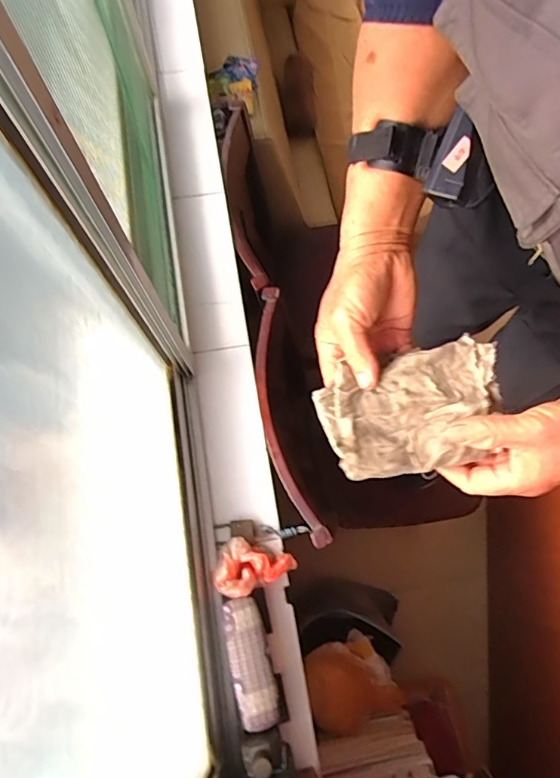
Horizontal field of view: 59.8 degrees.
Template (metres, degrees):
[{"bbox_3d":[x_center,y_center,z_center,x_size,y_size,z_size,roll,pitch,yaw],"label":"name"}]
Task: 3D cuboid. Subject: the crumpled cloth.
[{"bbox_3d":[0.110,0.017,0.406,0.149,0.025,0.097,-10,72,-1],"label":"crumpled cloth"}]

